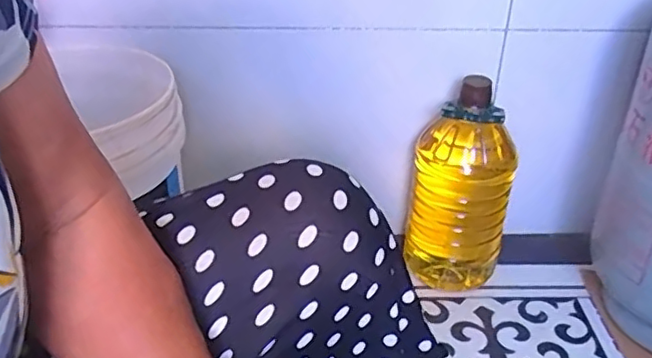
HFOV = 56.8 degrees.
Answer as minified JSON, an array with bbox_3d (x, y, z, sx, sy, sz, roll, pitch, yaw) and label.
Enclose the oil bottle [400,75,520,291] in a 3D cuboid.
[{"bbox_3d":[0.213,0.013,0.959,0.145,0.340,0.142,9,35,14],"label":"oil bottle"}]

